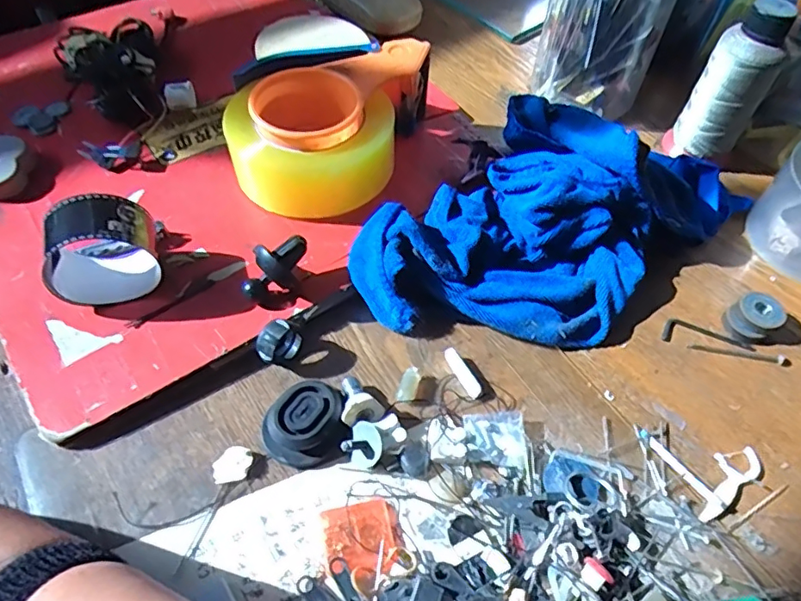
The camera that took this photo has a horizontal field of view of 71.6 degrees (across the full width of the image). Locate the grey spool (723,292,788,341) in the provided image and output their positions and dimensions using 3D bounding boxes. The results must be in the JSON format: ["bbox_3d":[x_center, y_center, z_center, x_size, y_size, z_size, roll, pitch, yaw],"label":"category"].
[{"bbox_3d":[0.239,0.012,0.375,0.034,0.019,0.027,-27,60,-21],"label":"grey spool"}]

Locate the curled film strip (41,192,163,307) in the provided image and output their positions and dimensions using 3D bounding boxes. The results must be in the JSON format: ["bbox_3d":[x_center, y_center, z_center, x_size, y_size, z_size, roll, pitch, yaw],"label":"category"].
[{"bbox_3d":[-0.187,-0.036,0.341,0.063,0.059,0.050,-11,55,-11],"label":"curled film strip"}]

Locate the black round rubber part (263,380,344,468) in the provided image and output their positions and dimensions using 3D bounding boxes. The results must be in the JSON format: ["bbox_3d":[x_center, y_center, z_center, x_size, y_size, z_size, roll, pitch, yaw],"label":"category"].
[{"bbox_3d":[-0.055,0.069,0.315,0.044,0.018,0.044,2,54,-2],"label":"black round rubber part"}]

